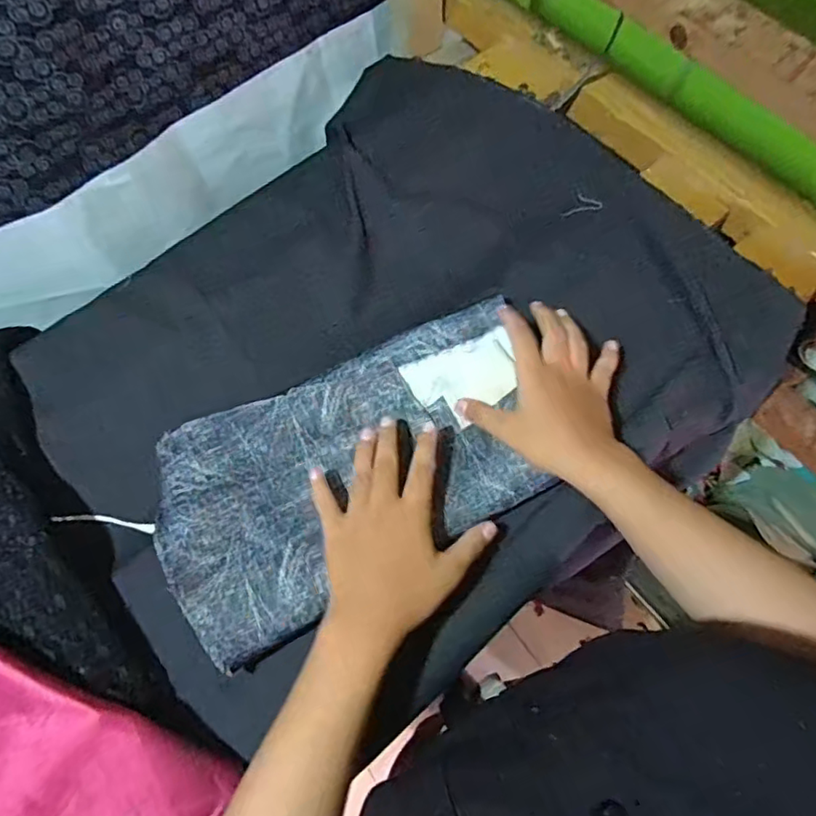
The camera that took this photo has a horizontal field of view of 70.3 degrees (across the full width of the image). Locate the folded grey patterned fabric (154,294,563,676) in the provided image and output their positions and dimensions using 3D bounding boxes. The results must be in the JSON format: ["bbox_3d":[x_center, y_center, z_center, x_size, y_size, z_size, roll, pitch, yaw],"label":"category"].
[{"bbox_3d":[-0.041,0.047,0.455,0.303,0.029,0.190,-22,68,-6],"label":"folded grey patterned fabric"}]

